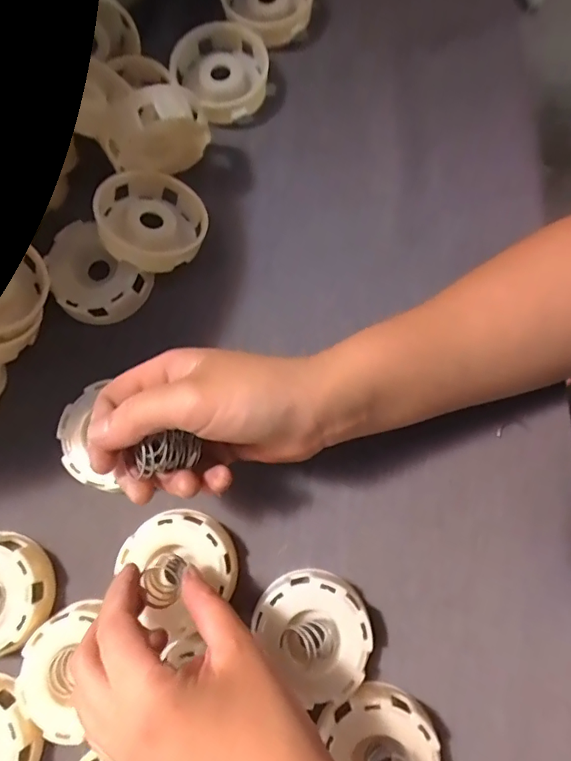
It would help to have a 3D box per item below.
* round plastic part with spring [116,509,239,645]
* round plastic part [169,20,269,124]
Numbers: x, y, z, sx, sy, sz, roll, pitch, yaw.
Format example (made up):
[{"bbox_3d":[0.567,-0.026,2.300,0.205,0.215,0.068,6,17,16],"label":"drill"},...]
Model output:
[{"bbox_3d":[-0.060,0.106,0.280,0.061,0.017,0.061,0,78,0],"label":"round plastic part with spring"},{"bbox_3d":[-0.045,-0.225,0.353,0.062,0.015,0.072,-38,80,-8],"label":"round plastic part"}]

